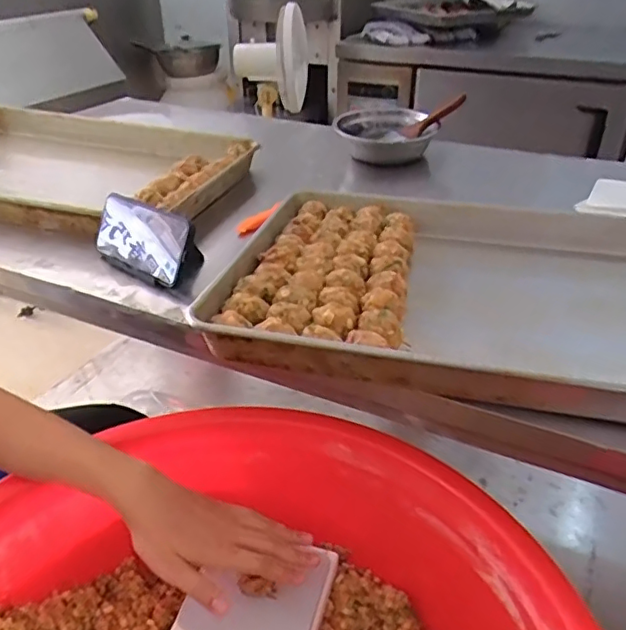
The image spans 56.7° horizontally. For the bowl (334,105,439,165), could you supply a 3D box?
[{"bbox_3d":[0.141,-0.352,1.141,0.190,0.075,0.210,2,33,3],"label":"bowl"}]

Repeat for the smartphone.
[{"bbox_3d":[-0.207,-0.093,0.693,0.168,0.078,0.013,24,9,34],"label":"smartphone"}]

